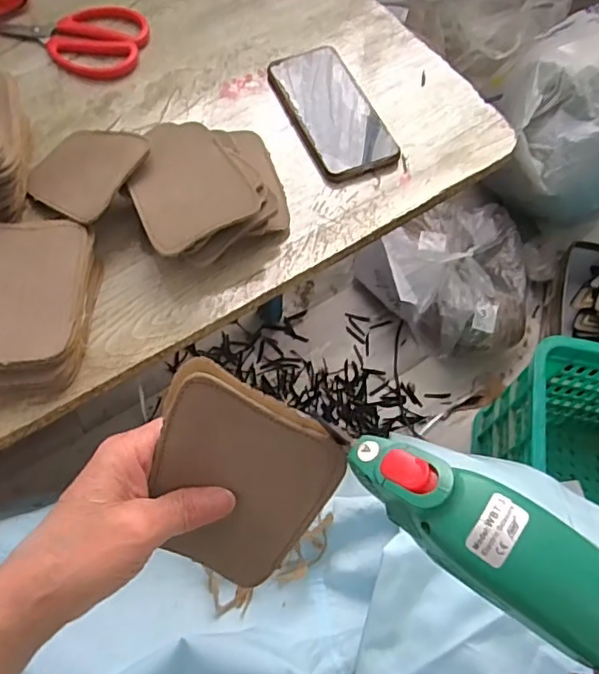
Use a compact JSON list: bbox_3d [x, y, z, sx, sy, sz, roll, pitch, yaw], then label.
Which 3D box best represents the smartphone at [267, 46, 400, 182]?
[{"bbox_3d":[0.028,-0.222,0.550,0.074,0.014,0.168,-22,63,-7],"label":"smartphone"}]

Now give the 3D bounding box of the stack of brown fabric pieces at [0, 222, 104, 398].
[{"bbox_3d":[-0.206,-0.023,0.429,0.088,0.041,0.130,1,64,-1],"label":"stack of brown fabric pieces"}]

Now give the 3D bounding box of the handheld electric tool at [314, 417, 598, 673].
[{"bbox_3d":[0.085,0.090,0.234,0.163,0.036,0.039,33,68,11],"label":"handheld electric tool"}]

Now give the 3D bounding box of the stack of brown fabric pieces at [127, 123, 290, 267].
[{"bbox_3d":[-0.078,-0.120,0.472,0.125,0.060,0.115,-22,67,-12],"label":"stack of brown fabric pieces"}]

